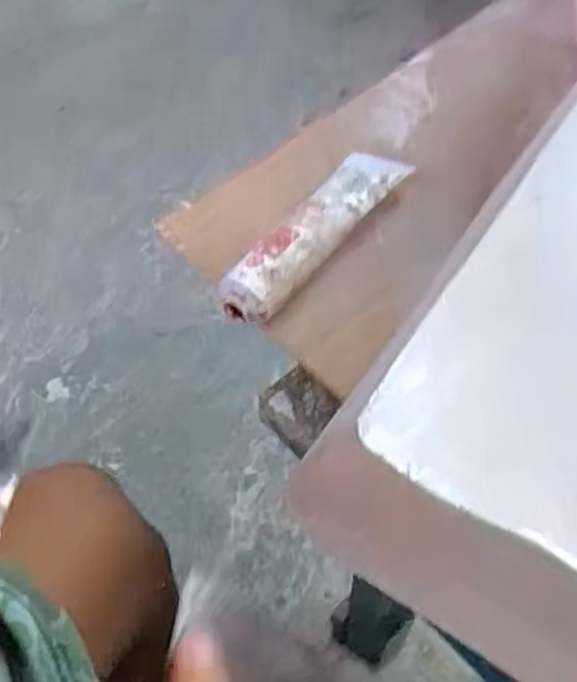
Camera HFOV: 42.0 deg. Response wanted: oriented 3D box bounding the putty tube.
[{"bbox_3d":[0.015,-0.074,0.467,0.039,0.025,0.163,33,64,22],"label":"putty tube"}]

